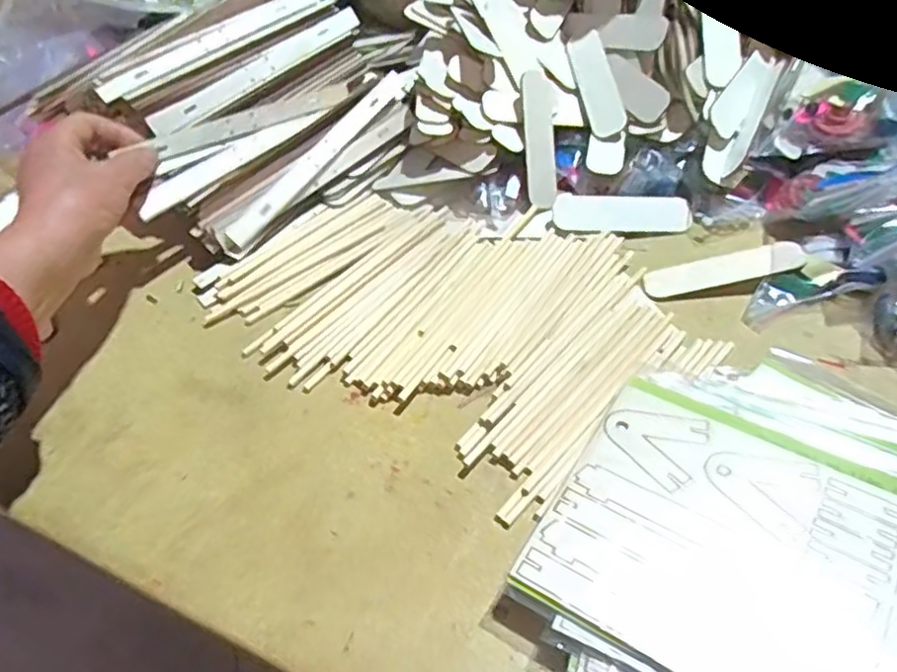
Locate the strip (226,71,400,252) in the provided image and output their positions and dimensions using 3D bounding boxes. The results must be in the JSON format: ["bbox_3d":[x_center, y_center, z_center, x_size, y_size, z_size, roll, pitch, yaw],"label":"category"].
[{"bbox_3d":[-0.101,-0.144,0.539,0.196,0.018,0.006,-51,22,-18],"label":"strip"}]

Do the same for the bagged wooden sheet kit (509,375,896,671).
[{"bbox_3d":[0.164,0.104,0.303,0.225,0.008,0.150,24,55,25],"label":"bagged wooden sheet kit"}]

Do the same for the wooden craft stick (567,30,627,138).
[{"bbox_3d":[0.119,-0.202,0.545,0.029,0.004,0.096,-20,69,23],"label":"wooden craft stick"}]

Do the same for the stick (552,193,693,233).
[{"bbox_3d":[0.131,-0.092,0.510,0.102,0.004,0.031,0,71,-1],"label":"stick"}]

